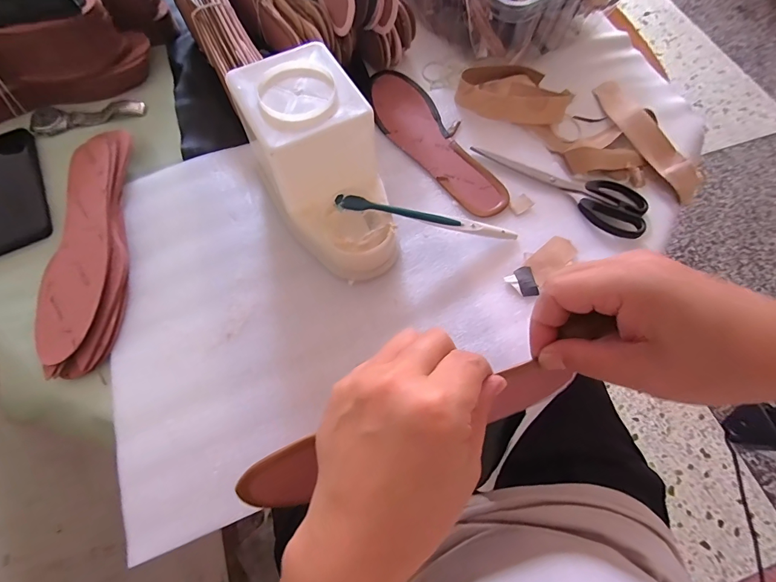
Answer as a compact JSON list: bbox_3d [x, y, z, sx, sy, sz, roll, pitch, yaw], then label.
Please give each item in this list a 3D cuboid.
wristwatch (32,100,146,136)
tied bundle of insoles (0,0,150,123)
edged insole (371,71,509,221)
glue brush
[{"bbox_3d":[-0.379,-0.225,0.477,0.132,0.012,0.030,-14,68,-7],"label":"wristwatch"},{"bbox_3d":[-0.431,-0.274,0.450,0.252,0.086,0.072,-11,68,-5],"label":"tied bundle of insoles"},{"bbox_3d":[0.053,-0.184,0.454,0.078,0.007,0.248,-33,71,-14],"label":"edged insole"},{"bbox_3d":[0.041,-0.070,0.368,0.183,0.009,0.012,9,64,-14],"label":"glue brush"}]

